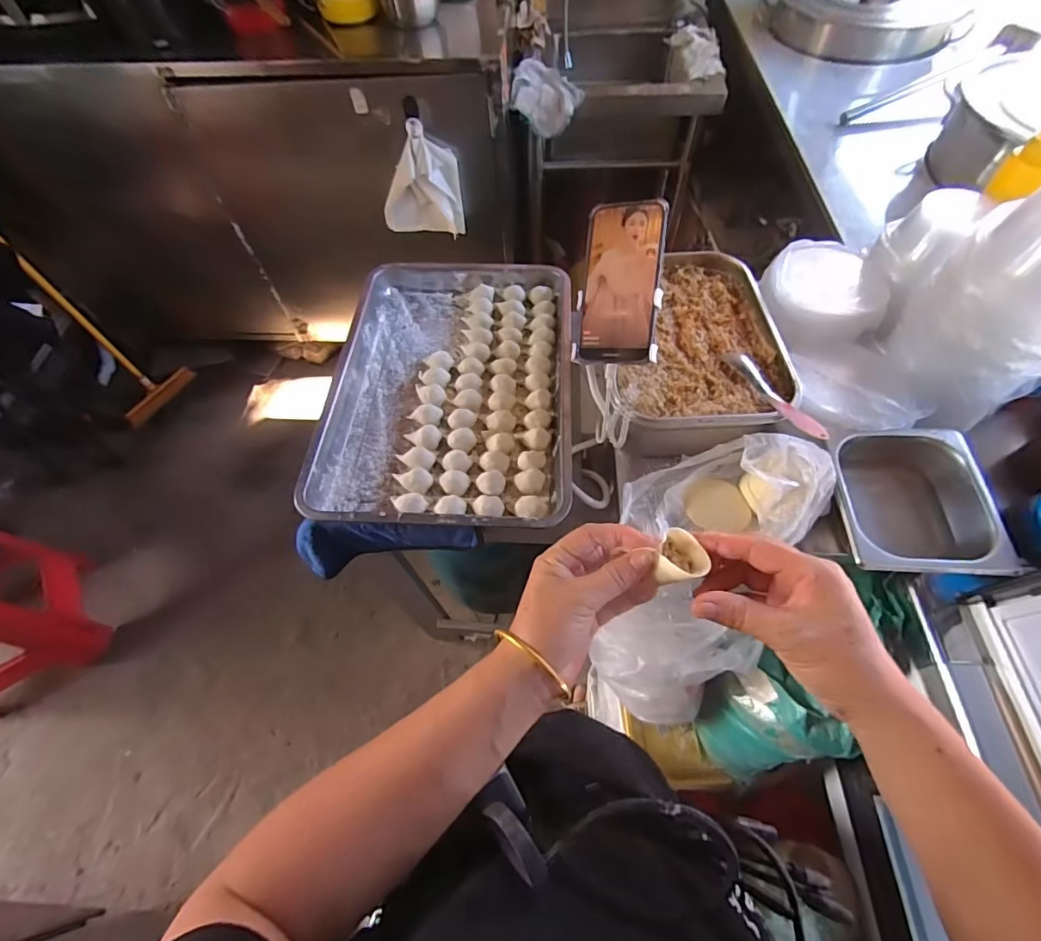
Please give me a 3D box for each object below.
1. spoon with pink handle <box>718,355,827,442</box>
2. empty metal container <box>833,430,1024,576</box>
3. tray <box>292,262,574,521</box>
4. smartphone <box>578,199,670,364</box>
[{"bbox_3d":[0.295,-0.090,0.570,0.026,0.018,0.164,-16,49,-8],"label":"spoon with pink handle"},{"bbox_3d":[0.430,0.042,0.562,0.159,0.071,0.176,3,60,3],"label":"empty metal container"},{"bbox_3d":[-0.100,-0.140,0.734,0.348,0.064,0.505,2,60,3],"label":"tray"},{"bbox_3d":[0.103,-0.190,0.496,0.078,0.006,0.160,5,89,21],"label":"smartphone"}]

